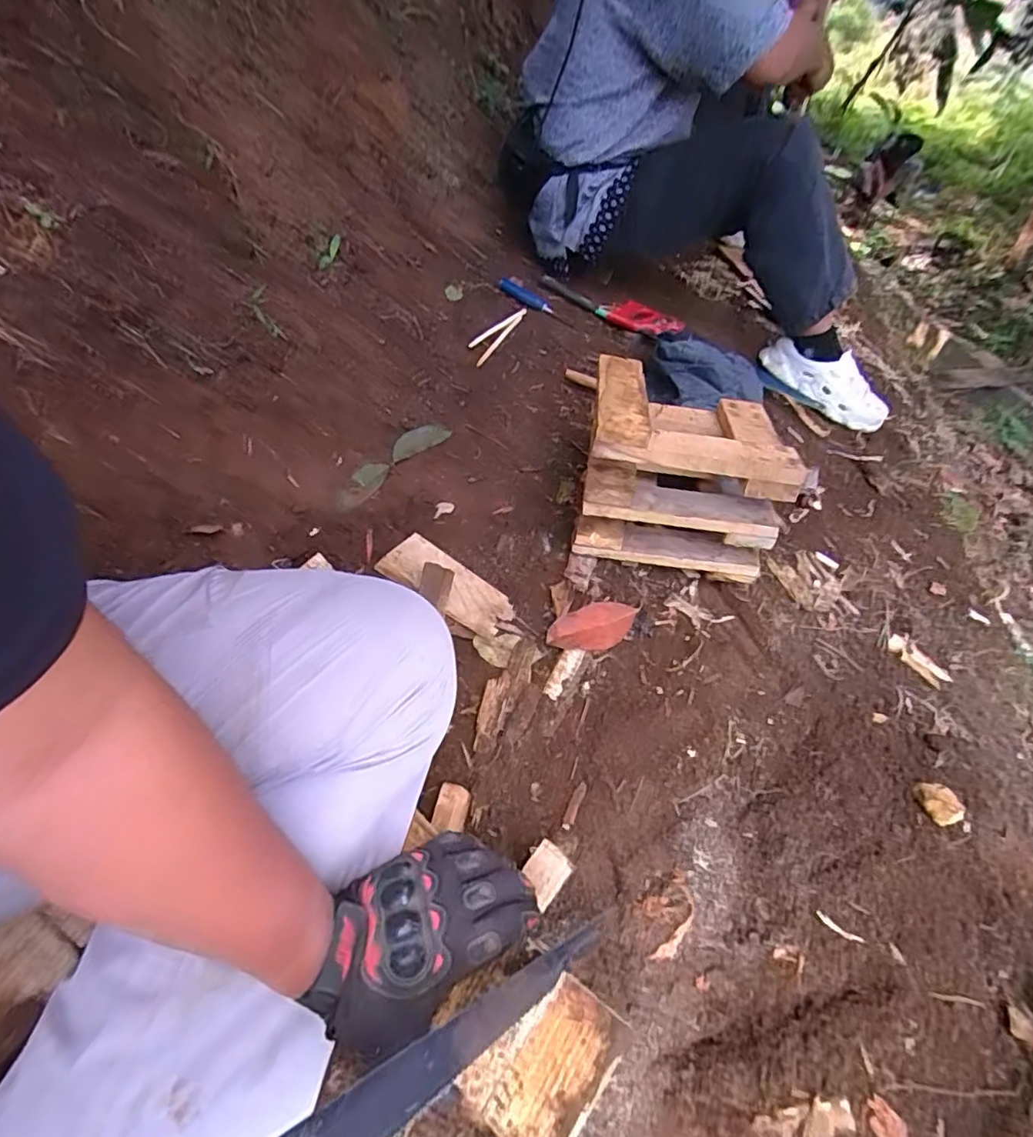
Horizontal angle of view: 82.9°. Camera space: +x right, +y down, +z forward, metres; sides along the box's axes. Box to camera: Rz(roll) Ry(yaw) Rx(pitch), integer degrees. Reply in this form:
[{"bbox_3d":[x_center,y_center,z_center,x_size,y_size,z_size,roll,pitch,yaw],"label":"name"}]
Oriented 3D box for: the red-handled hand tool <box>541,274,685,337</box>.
[{"bbox_3d":[0.196,-0.559,1.249,0.331,0.034,0.068,29,55,23],"label":"red-handled hand tool"}]

